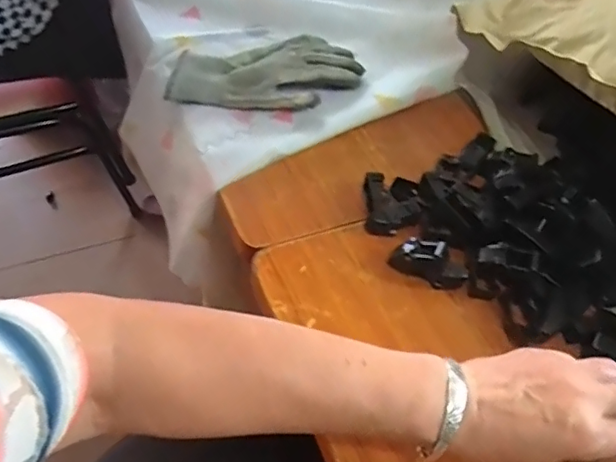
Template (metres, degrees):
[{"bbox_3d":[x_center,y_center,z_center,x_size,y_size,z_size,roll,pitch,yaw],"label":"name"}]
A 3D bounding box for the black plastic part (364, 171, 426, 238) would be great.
[{"bbox_3d":[0.079,-0.029,0.516,0.050,0.026,0.063,6,51,-3],"label":"black plastic part"}]

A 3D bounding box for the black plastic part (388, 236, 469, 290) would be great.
[{"bbox_3d":[0.106,0.026,0.479,0.065,0.034,0.022,23,53,10],"label":"black plastic part"}]

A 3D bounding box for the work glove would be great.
[{"bbox_3d":[-0.044,-0.172,0.615,0.206,0.028,0.109,-2,52,-10],"label":"work glove"}]

